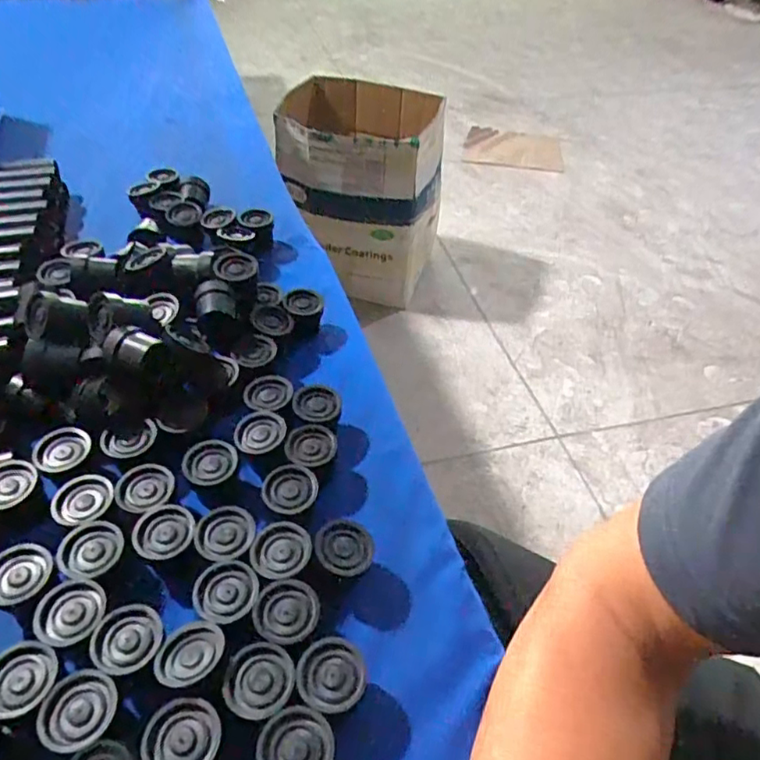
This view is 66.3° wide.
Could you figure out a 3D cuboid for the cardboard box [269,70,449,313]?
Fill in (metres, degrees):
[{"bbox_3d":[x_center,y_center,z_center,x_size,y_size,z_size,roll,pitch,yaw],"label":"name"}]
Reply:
[{"bbox_3d":[-0.033,-0.458,1.514,0.354,0.531,0.289,16,47,12],"label":"cardboard box"}]

